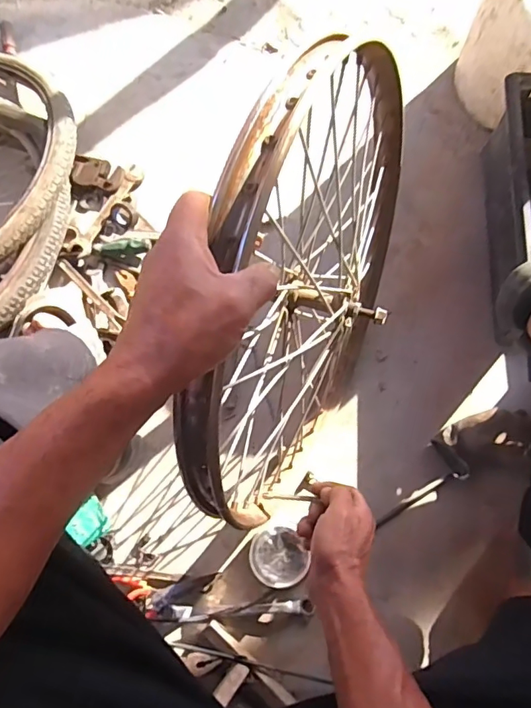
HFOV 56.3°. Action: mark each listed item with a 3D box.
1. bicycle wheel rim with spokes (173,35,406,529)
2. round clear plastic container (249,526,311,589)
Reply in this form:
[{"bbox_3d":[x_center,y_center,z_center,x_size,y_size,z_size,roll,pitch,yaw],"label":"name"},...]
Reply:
[{"bbox_3d":[0.060,-0.060,0.557,0.126,0.493,0.493,21,72,9],"label":"bicycle wheel rim with spokes"},{"bbox_3d":[0.018,0.274,0.669,0.077,0.023,0.074,27,77,6],"label":"round clear plastic container"}]

